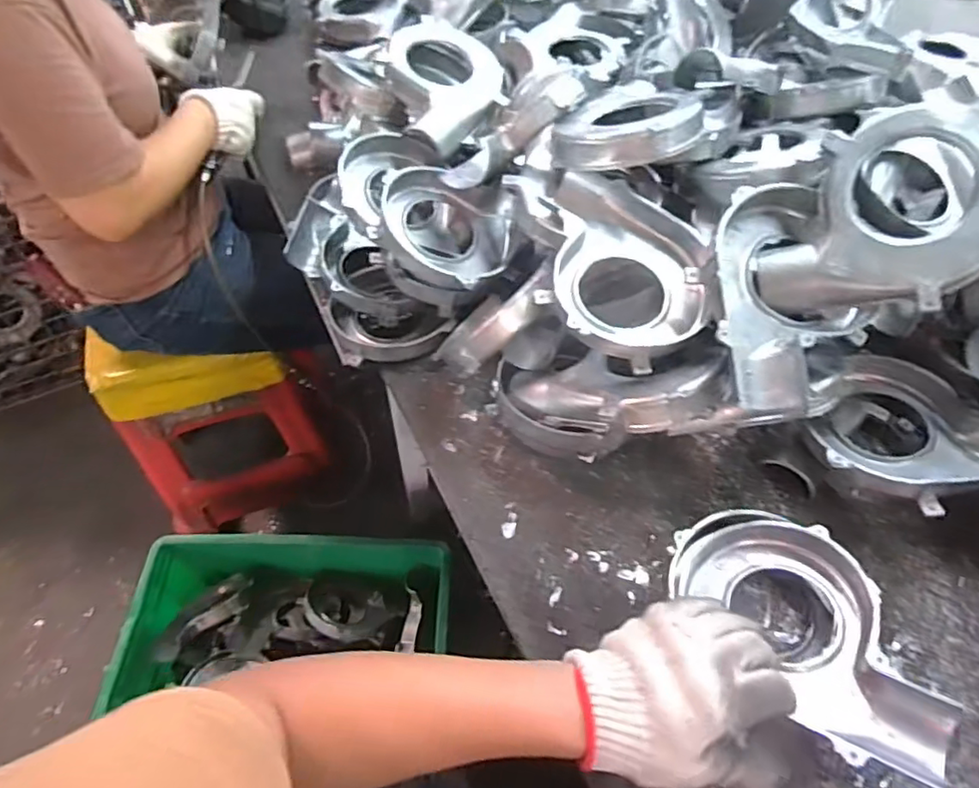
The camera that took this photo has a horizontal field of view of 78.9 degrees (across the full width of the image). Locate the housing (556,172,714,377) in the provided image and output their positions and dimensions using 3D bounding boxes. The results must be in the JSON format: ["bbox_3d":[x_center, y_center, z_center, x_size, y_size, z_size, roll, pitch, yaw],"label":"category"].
[{"bbox_3d":[0.129,-0.117,0.545,0.133,0.050,0.190,3,55,3],"label":"housing"}]

